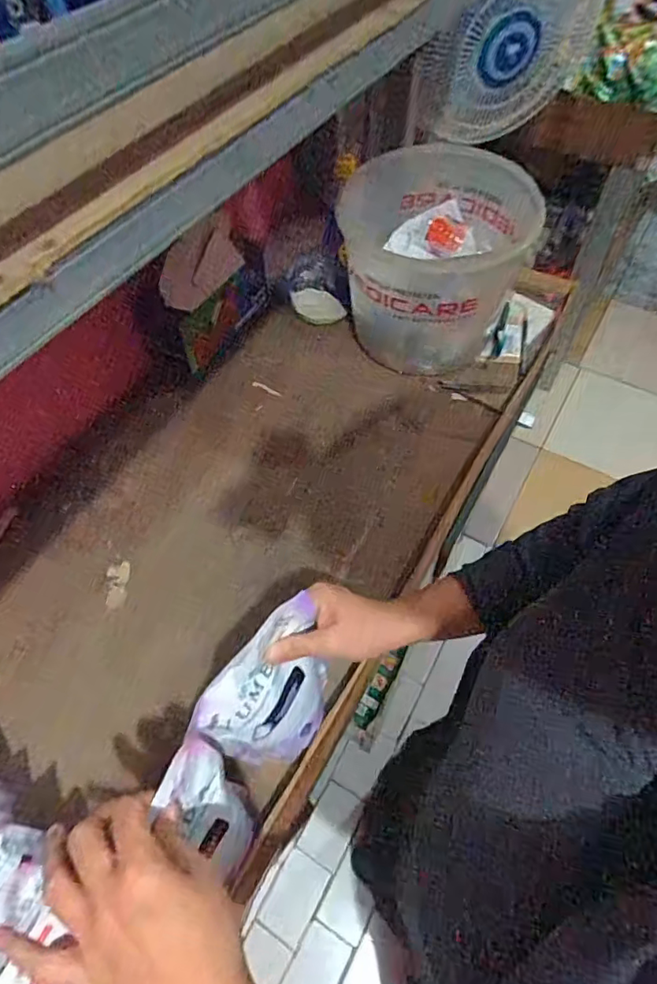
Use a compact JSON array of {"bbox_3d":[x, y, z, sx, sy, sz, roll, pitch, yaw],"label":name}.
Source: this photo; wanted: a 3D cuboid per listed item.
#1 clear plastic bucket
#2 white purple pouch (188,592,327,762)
[{"bbox_3d":[0.142,-0.324,0.766,0.258,0.211,0.254,0,57,1],"label":"clear plastic bucket"},{"bbox_3d":[-0.040,0.175,0.454,0.057,0.162,0.117,32,63,19],"label":"white purple pouch"}]

